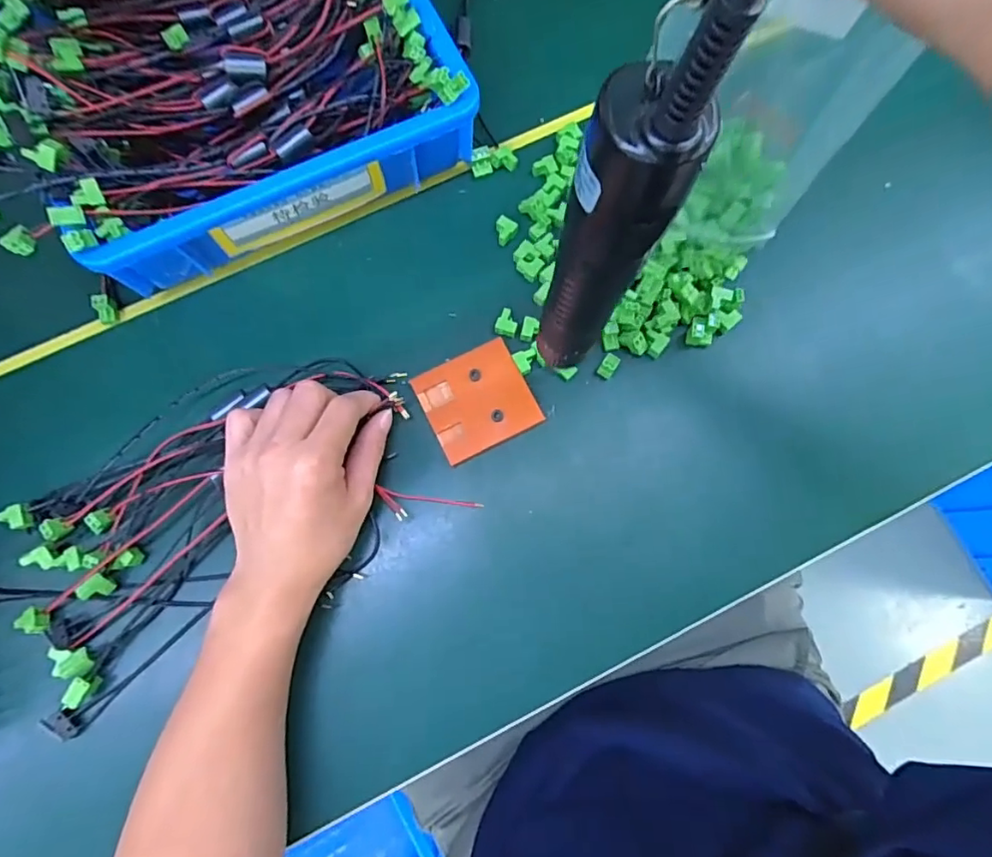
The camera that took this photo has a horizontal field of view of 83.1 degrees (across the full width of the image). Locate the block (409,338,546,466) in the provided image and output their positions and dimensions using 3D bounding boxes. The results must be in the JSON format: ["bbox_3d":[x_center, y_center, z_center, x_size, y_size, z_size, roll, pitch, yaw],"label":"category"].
[{"bbox_3d":[-0.013,-0.021,0.412,0.076,0.006,0.072,-26,82,-5],"label":"block"}]

